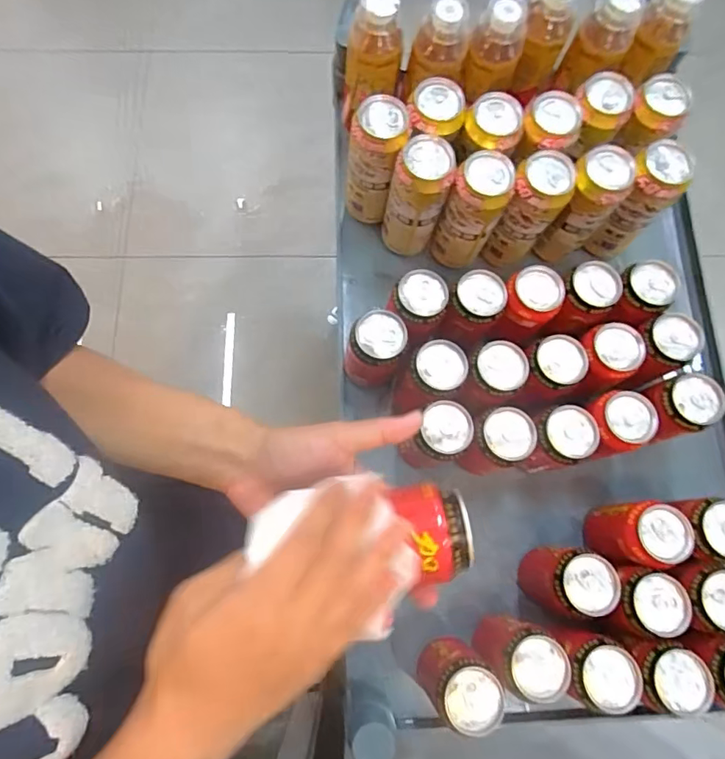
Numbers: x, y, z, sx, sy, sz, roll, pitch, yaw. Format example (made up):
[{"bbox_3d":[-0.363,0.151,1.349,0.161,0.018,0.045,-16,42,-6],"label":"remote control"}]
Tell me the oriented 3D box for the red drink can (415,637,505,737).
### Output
[{"bbox_3d":[0.094,0.297,0.512,0.061,0.104,0.060,0,75,-1],"label":"red drink can"}]

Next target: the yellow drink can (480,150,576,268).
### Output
[{"bbox_3d":[0.193,-0.191,0.612,0.060,0.148,0.062,0,75,-1],"label":"yellow drink can"}]

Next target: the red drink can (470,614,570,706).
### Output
[{"bbox_3d":[0.157,0.275,0.519,0.065,0.101,0.059,42,79,10],"label":"red drink can"}]

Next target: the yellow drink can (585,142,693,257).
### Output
[{"bbox_3d":[0.319,-0.208,0.619,0.058,0.146,0.056,0,75,-1],"label":"yellow drink can"}]

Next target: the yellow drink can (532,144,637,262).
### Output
[{"bbox_3d":[0.258,-0.199,0.615,0.057,0.151,0.056,0,75,-1],"label":"yellow drink can"}]

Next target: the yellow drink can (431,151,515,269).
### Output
[{"bbox_3d":[0.127,-0.192,0.608,0.063,0.146,0.056,27,76,6],"label":"yellow drink can"}]

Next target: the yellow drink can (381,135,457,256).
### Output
[{"bbox_3d":[0.064,-0.210,0.617,0.066,0.157,0.057,19,76,4],"label":"yellow drink can"}]

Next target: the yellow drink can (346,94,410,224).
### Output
[{"bbox_3d":[0.015,-0.254,0.614,0.064,0.150,0.059,0,75,-1],"label":"yellow drink can"}]

